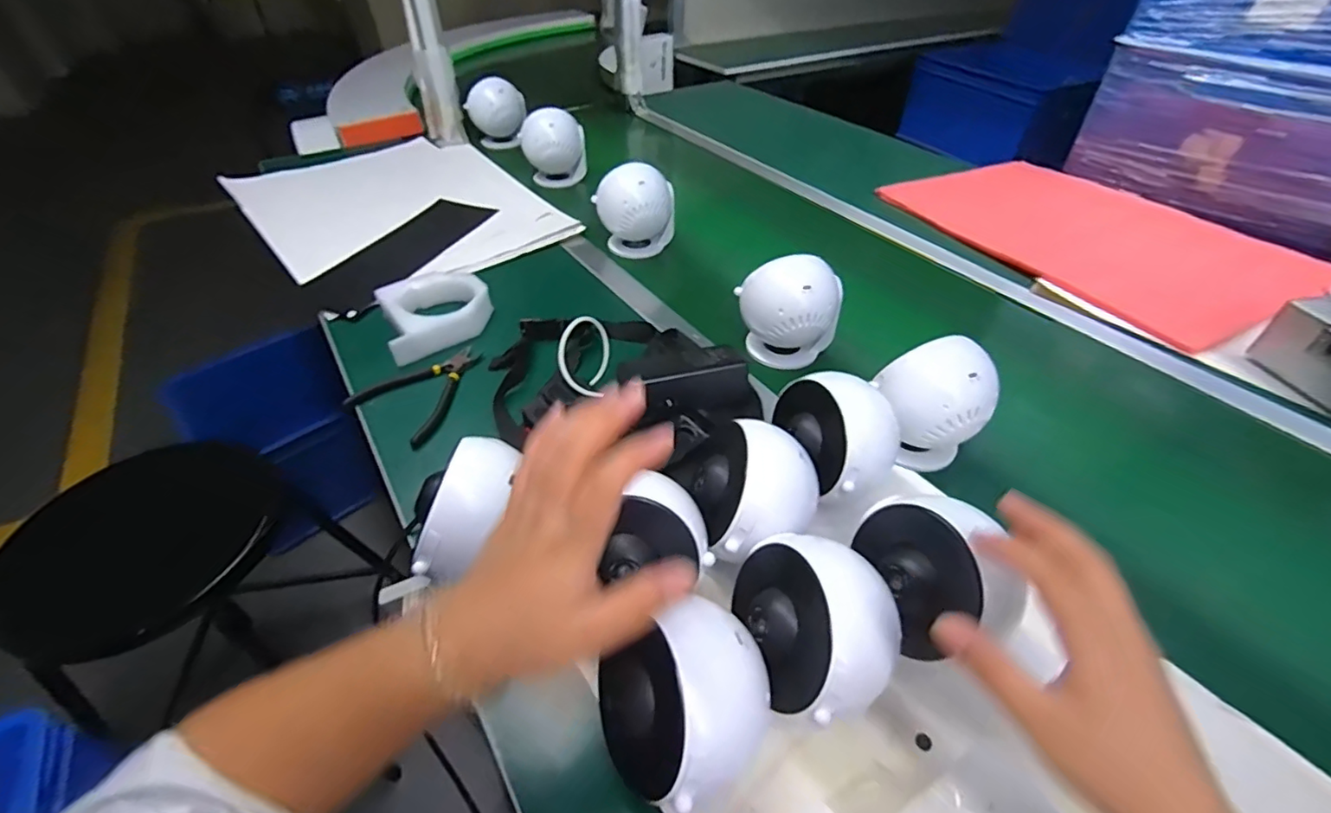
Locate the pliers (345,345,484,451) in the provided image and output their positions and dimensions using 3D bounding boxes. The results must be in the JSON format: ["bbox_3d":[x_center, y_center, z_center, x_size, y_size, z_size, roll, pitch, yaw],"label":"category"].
[{"bbox_3d":[-0.257,-0.022,0.624,0.109,0.009,0.139,25,49,25],"label":"pliers"}]

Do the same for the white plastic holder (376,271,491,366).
[{"bbox_3d":[-0.287,-0.122,0.716,0.130,0.037,0.131,-21,47,-20],"label":"white plastic holder"}]

